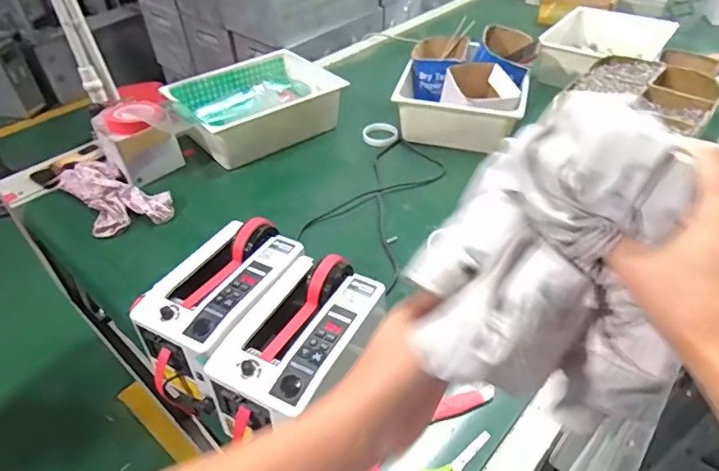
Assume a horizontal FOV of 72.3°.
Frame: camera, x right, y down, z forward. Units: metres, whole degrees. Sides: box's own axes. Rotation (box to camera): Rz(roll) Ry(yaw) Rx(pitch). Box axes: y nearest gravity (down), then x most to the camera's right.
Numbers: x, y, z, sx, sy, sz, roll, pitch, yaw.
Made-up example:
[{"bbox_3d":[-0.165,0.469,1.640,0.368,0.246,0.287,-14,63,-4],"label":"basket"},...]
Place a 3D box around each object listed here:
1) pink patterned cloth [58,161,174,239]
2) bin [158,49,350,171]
[{"bbox_3d":[-0.505,-0.092,1.013,0.156,0.040,0.265,-31,50,-28],"label":"pink patterned cloth"},{"bbox_3d":[-0.250,-0.330,1.228,0.388,0.108,0.287,-29,49,-26],"label":"bin"}]

